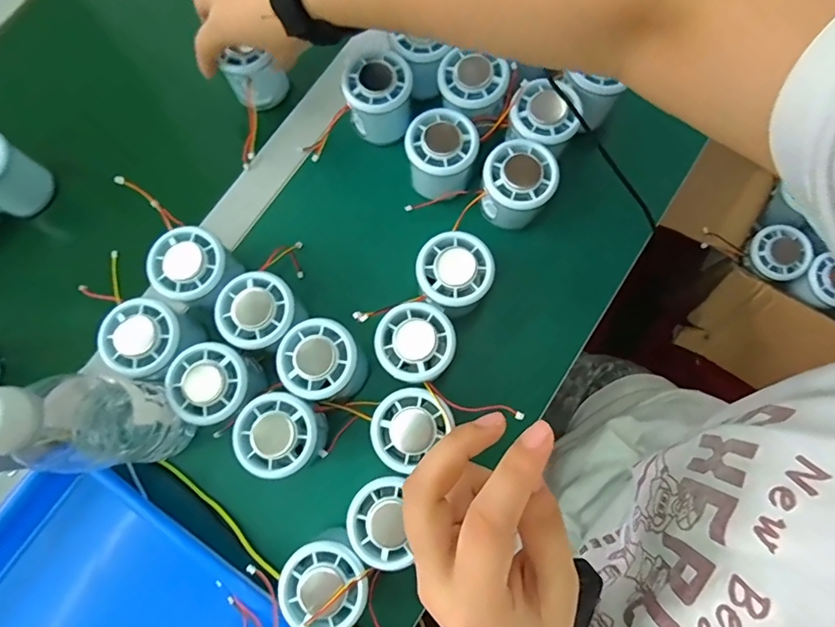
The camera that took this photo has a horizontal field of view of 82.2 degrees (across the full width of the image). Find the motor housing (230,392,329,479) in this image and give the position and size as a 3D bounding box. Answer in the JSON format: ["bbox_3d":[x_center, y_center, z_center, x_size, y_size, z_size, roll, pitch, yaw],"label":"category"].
[{"bbox_3d":[-0.100,0.090,0.360,0.056,0.063,0.055,0,77,1],"label":"motor housing"}]

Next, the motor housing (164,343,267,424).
[{"bbox_3d":[-0.150,0.056,0.370,0.054,0.066,0.054,0,77,1],"label":"motor housing"}]

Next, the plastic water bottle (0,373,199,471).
[{"bbox_3d":[-0.203,0.072,0.306,0.061,0.183,0.050,-9,77,-1],"label":"plastic water bottle"}]

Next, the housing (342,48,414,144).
[{"bbox_3d":[-0.032,-0.184,0.419,0.054,0.062,0.057,0,77,1],"label":"housing"}]

